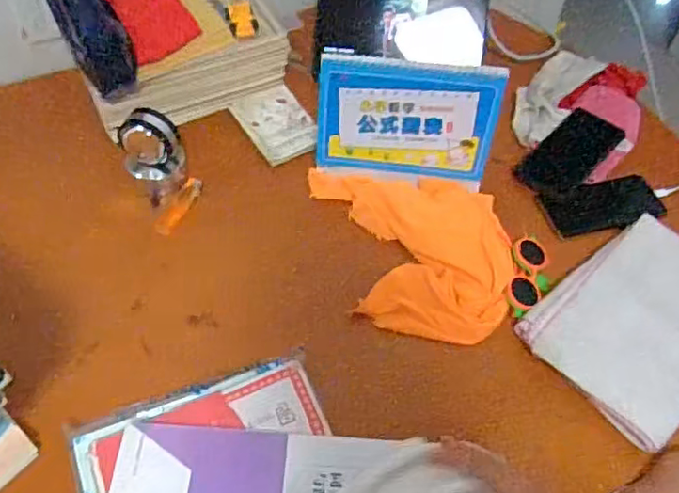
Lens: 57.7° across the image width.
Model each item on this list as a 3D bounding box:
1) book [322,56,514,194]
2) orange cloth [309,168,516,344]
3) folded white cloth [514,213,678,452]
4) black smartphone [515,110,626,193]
[{"bbox_3d":[0.080,-0.147,0.739,0.209,0.148,0.021,7,40,3],"label":"book"},{"bbox_3d":[0.077,-0.002,0.723,0.253,0.035,0.202,9,54,4],"label":"orange cloth"},{"bbox_3d":[0.332,0.080,0.672,0.222,0.026,0.176,-39,68,-17],"label":"folded white cloth"},{"bbox_3d":[0.307,-0.123,0.827,0.147,0.012,0.075,-43,77,-6],"label":"black smartphone"}]

